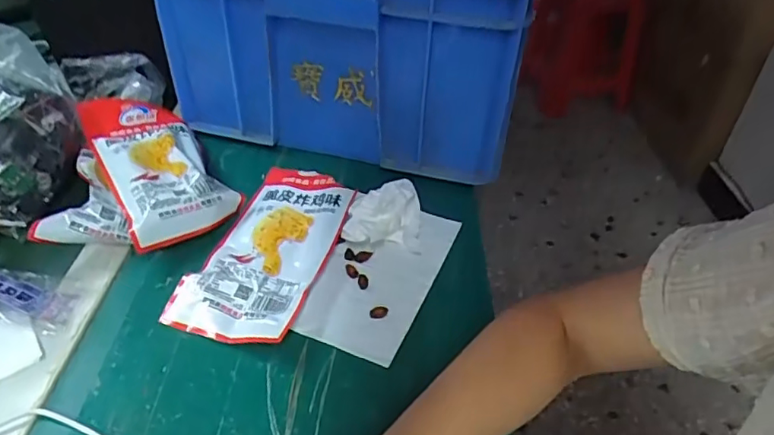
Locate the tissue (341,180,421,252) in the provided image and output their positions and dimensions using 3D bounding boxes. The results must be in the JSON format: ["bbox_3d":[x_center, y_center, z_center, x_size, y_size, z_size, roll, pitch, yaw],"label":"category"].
[{"bbox_3d":[-0.003,-0.001,0.487,0.066,0.044,0.055,3,40,0],"label":"tissue"}]

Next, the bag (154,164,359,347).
[{"bbox_3d":[-0.095,0.024,0.469,0.096,0.024,0.189,13,41,11],"label":"bag"}]

